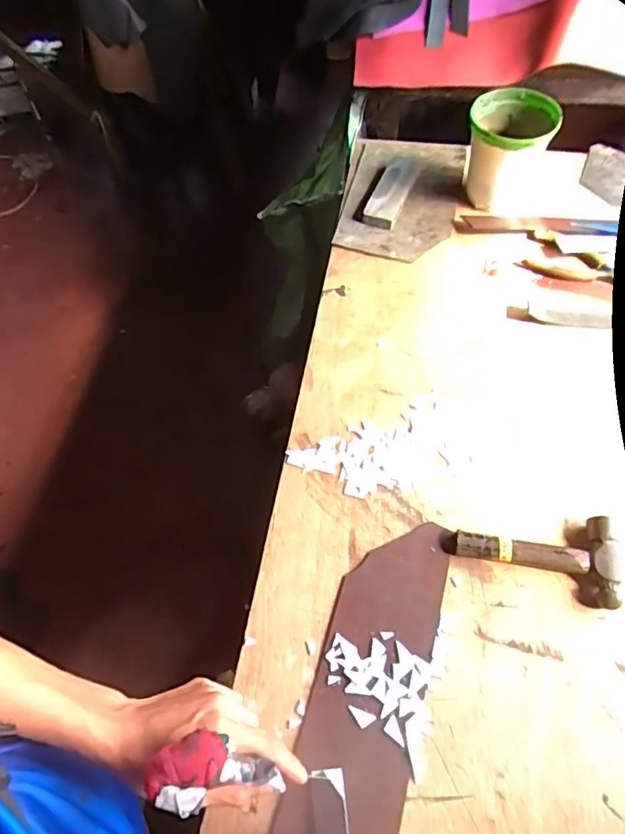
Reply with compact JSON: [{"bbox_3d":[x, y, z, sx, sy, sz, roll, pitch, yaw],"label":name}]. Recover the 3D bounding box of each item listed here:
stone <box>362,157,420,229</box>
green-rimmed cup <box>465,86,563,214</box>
[{"bbox_3d":[0.127,-0.356,0.820,0.049,0.022,0.157,20,61,14],"label":"stone"},{"bbox_3d":[0.273,-0.371,0.759,0.115,0.127,0.121,11,60,9],"label":"green-rimmed cup"}]

